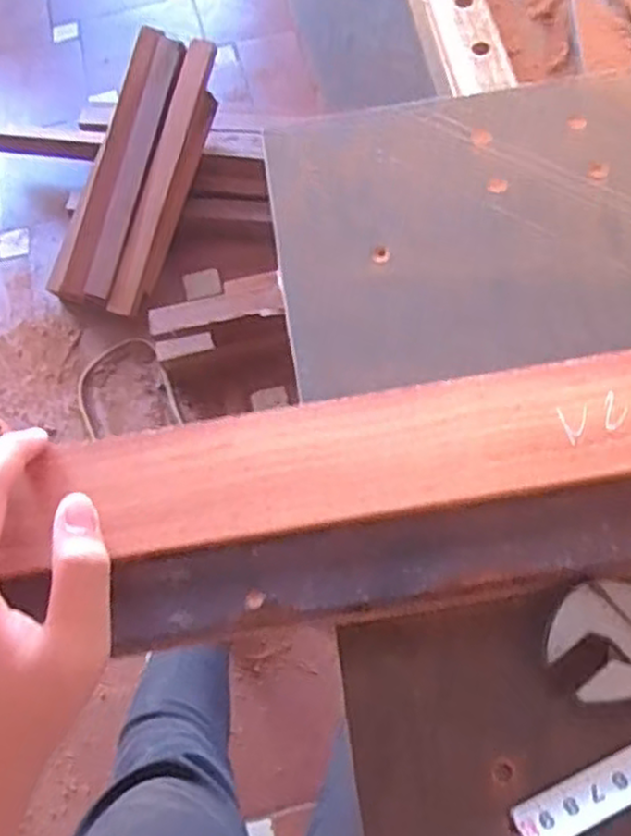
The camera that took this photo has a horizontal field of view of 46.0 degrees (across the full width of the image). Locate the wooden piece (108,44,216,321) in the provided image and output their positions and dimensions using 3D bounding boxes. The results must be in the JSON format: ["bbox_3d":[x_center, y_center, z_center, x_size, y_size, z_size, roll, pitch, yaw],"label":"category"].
[{"bbox_3d":[-0.296,-0.476,1.451,0.055,0.045,0.580,15,83,6],"label":"wooden piece"}]

